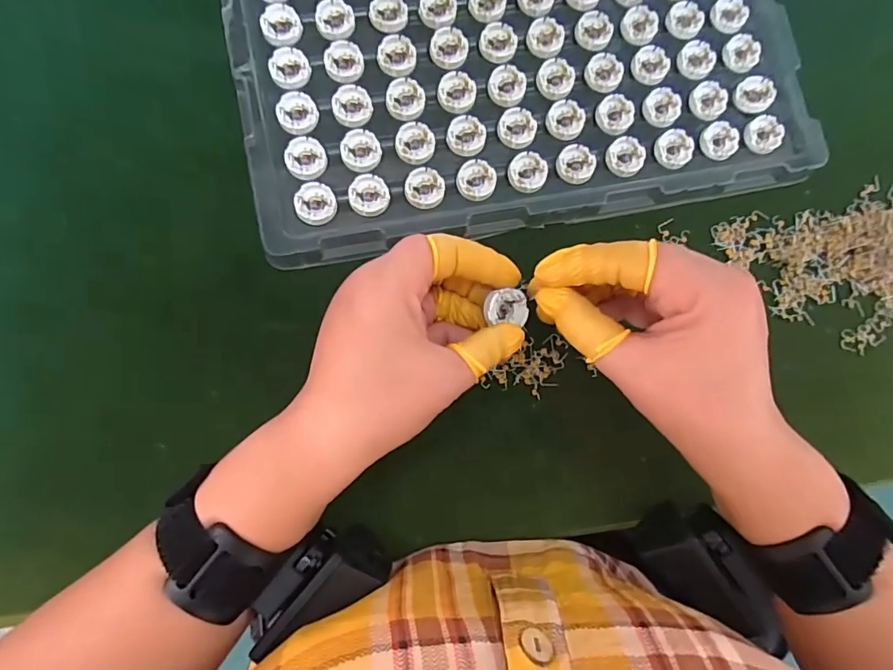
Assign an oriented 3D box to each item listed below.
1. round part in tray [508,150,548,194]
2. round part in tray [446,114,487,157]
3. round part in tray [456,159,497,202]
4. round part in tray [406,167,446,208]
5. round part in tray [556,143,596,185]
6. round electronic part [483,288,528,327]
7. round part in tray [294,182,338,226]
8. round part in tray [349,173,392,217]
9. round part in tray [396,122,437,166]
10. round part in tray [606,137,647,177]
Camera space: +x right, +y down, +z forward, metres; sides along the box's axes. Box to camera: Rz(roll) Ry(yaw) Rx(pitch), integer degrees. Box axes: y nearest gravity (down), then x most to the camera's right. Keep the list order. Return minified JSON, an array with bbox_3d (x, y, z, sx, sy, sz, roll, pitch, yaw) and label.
[{"bbox_3d":[0.049,-0.097,0.294,0.023,0.005,0.023,1,81,-5],"label":"round part in tray"},{"bbox_3d":[0.012,-0.119,0.292,0.023,0.004,0.024,1,81,-5],"label":"round part in tray"},{"bbox_3d":[0.018,-0.092,0.290,0.023,0.004,0.024,1,81,-5],"label":"round part in tray"},{"bbox_3d":[-0.012,-0.086,0.286,0.023,0.004,0.024,1,81,-5],"label":"round part in tray"},{"bbox_3d":[0.079,-0.104,0.297,0.024,0.004,0.023,1,81,-5],"label":"round part in tray"},{"bbox_3d":[0.031,-0.014,0.247,0.021,0.009,0.017,-1,84,-6],"label":"round electronic part"},{"bbox_3d":[-0.074,-0.074,0.279,0.023,0.004,0.024,1,81,-5],"label":"round part in tray"},{"bbox_3d":[-0.044,-0.080,0.282,0.023,0.004,0.024,1,84,-5],"label":"round part in tray"},{"bbox_3d":[-0.018,-0.113,0.288,0.023,0.004,0.024,1,81,-5],"label":"round part in tray"},{"bbox_3d":[0.110,-0.109,0.300,0.025,0.004,0.024,1,81,-5],"label":"round part in tray"}]

